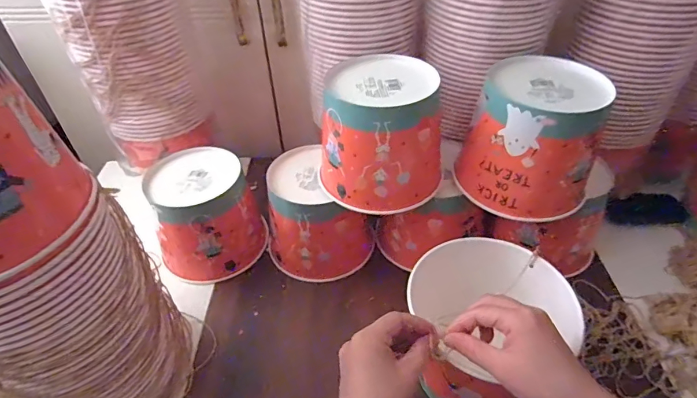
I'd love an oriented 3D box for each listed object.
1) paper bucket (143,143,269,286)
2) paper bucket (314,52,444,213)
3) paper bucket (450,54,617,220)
[{"bbox_3d":[-0.211,0.022,0.621,0.143,0.132,0.144,-21,46,-20],"label":"paper bucket"},{"bbox_3d":[0.040,-0.081,0.521,0.142,0.136,0.140,0,42,2],"label":"paper bucket"},{"bbox_3d":[0.220,-0.071,0.502,0.148,0.141,0.135,21,47,24],"label":"paper bucket"}]

